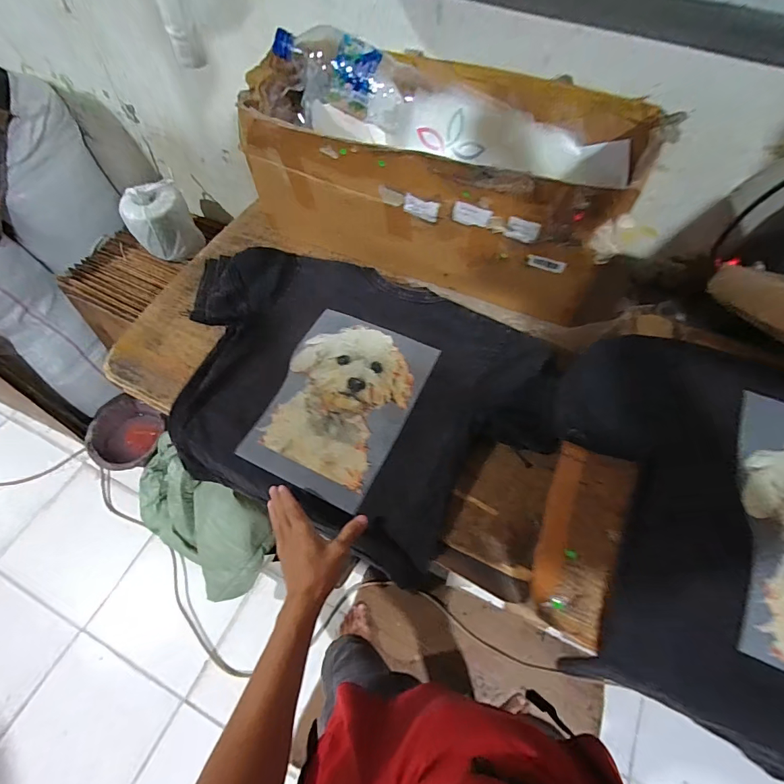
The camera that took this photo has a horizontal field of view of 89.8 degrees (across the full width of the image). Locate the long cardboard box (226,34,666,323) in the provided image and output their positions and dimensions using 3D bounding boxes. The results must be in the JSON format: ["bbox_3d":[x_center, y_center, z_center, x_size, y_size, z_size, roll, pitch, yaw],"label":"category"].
[{"bbox_3d":[0.055,-0.344,0.665,0.611,0.277,0.239,19,64,9],"label":"long cardboard box"}]

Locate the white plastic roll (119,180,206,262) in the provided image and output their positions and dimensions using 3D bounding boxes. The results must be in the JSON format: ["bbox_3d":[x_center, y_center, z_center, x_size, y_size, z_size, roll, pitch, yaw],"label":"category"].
[{"bbox_3d":[-0.641,-0.473,1.101,0.162,0.151,0.145,-28,67,-14],"label":"white plastic roll"}]

